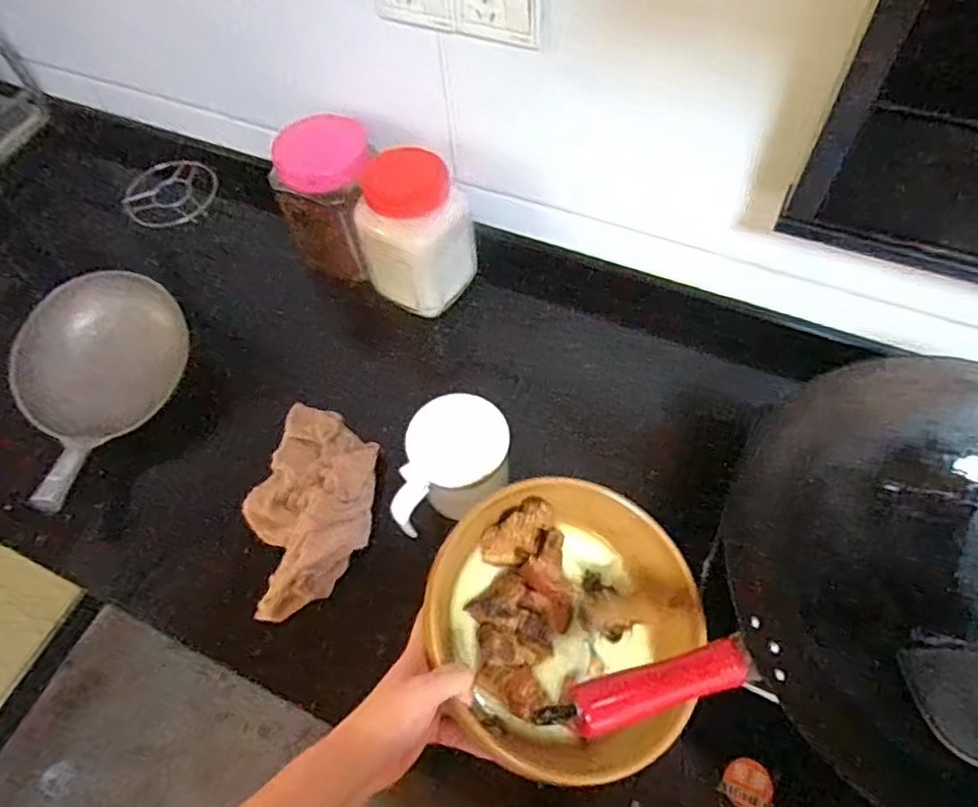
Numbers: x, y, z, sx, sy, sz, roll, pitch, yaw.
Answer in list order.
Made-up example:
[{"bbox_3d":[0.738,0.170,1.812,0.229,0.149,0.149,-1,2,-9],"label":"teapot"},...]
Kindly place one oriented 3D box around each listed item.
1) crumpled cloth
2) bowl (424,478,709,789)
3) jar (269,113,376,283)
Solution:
[{"bbox_3d":[-0.188,0.106,0.690,0.131,0.047,0.225,2,61,5],"label":"crumpled cloth"},{"bbox_3d":[0.064,0.176,0.540,0.203,0.100,0.218,-2,61,3],"label":"bowl"},{"bbox_3d":[-0.187,-0.251,0.810,0.097,0.173,0.102,15,63,12],"label":"jar"}]

